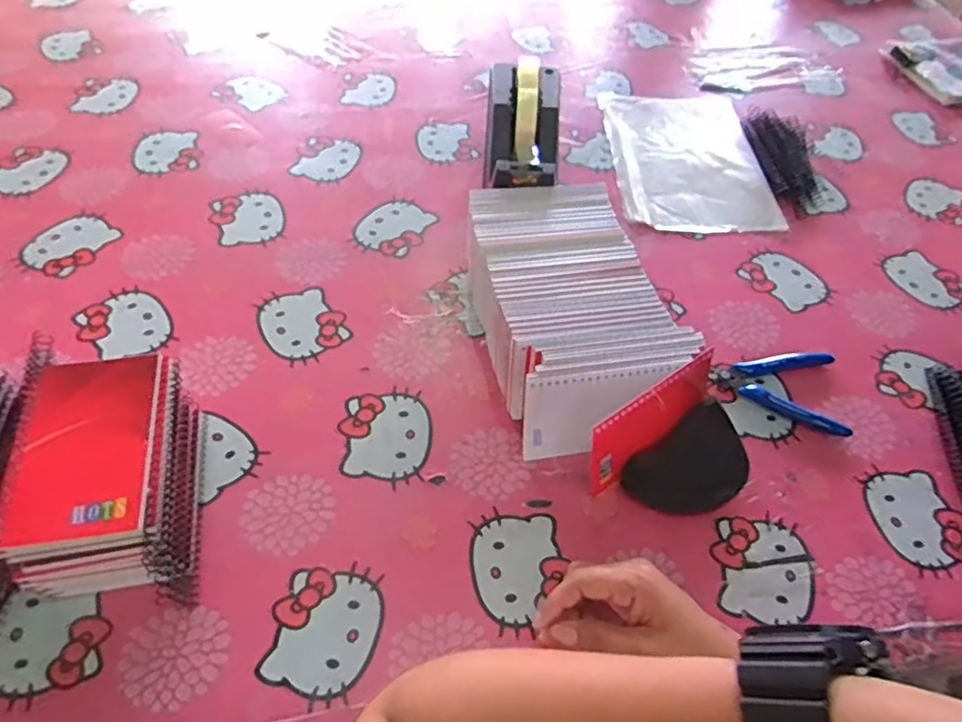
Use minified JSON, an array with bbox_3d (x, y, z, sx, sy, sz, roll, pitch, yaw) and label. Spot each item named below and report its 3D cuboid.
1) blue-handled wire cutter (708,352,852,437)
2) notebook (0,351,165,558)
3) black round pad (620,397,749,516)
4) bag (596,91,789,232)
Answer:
[{"bbox_3d":[0.264,0.023,0.557,0.109,0.014,0.081,9,55,2],"label":"blue-handled wire cutter"},{"bbox_3d":[-0.253,0.054,0.401,0.079,0.015,0.128,-7,54,-10],"label":"notebook"},{"bbox_3d":[0.167,0.085,0.493,0.098,0.011,0.068,-39,80,-3],"label":"black round pad"},{"bbox_3d":[0.247,-0.252,0.760,0.173,0.014,0.262,2,55,-3],"label":"bag"}]

